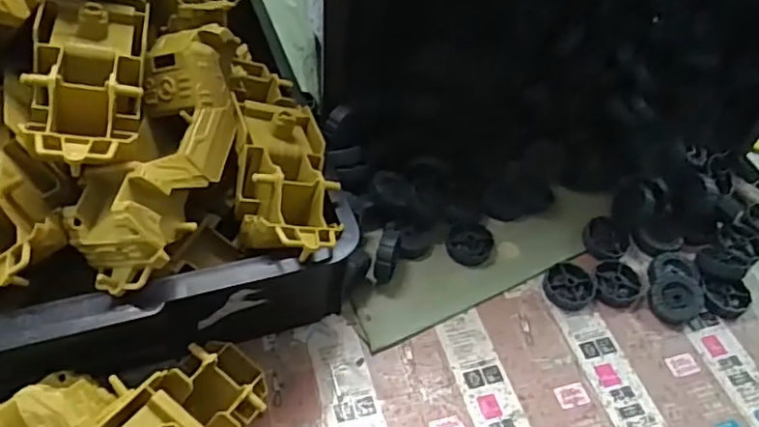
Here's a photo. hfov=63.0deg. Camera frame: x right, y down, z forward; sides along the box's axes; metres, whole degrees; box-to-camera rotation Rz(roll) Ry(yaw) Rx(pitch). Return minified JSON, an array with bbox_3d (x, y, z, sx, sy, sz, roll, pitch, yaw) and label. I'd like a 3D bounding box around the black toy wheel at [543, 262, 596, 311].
[{"bbox_3d":[0.151,0.058,0.497,0.039,0.012,0.039,3,48,-3],"label":"black toy wheel"}]

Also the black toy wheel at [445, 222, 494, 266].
[{"bbox_3d":[0.077,0.024,0.518,0.037,0.010,0.042,30,52,20],"label":"black toy wheel"}]

